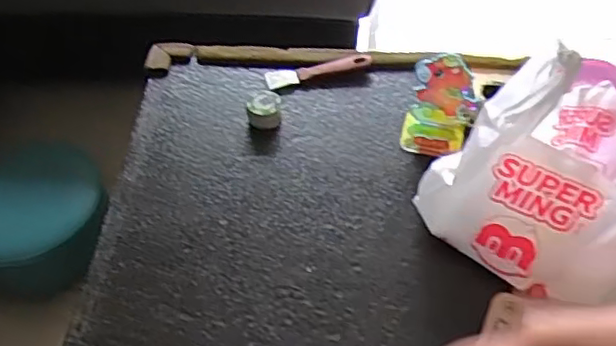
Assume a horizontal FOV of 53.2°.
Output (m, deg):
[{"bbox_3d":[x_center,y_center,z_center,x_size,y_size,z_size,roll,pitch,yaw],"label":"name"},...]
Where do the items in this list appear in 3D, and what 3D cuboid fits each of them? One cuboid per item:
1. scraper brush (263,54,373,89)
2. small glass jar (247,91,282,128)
[{"bbox_3d":[0.016,-0.155,0.919,0.158,0.012,0.030,-14,51,-12],"label":"scraper brush"},{"bbox_3d":[-0.061,-0.085,0.846,0.044,0.033,0.046,5,49,4],"label":"small glass jar"}]

